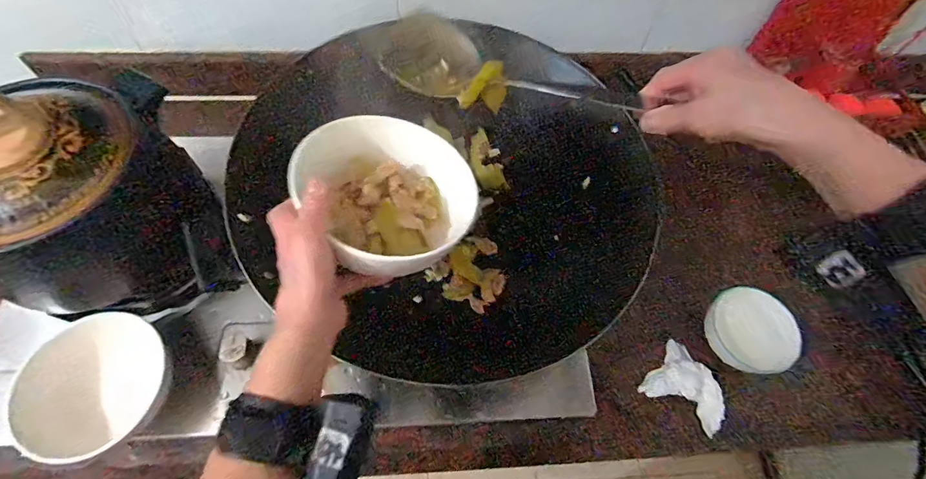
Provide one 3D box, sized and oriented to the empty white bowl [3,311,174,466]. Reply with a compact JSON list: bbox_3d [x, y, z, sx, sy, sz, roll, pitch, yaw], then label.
[{"bbox_3d":[-0.400,0.159,0.481,0.138,0.062,0.148,1,62,-3],"label":"empty white bowl"}]

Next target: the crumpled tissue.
[{"bbox_3d":[0.295,0.195,0.563,0.096,0.030,0.103,-41,71,-22],"label":"crumpled tissue"}]

